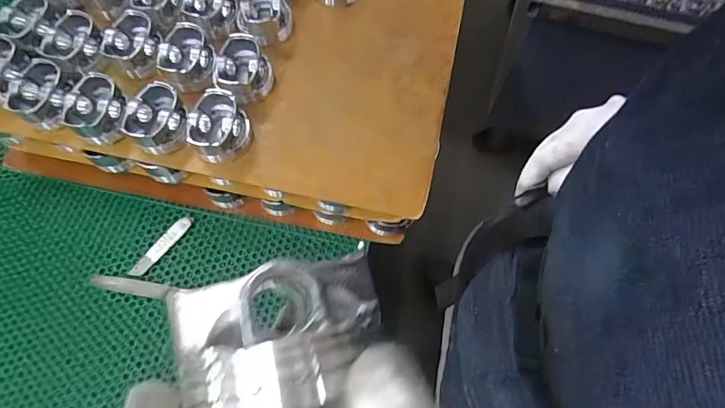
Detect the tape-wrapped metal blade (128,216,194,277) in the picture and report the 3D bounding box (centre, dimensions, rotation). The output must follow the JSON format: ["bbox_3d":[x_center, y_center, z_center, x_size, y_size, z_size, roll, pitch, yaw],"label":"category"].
[{"bbox_3d":[-0.294,0.061,0.643,0.020,0.010,0.112,37,72,14],"label":"tape-wrapped metal blade"}]

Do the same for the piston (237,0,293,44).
[{"bbox_3d":[-0.146,-0.282,0.649,0.079,0.050,0.082,-12,68,-5],"label":"piston"}]

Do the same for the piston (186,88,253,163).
[{"bbox_3d":[-0.186,-0.099,0.568,0.075,0.044,0.080,0,67,0],"label":"piston"}]

